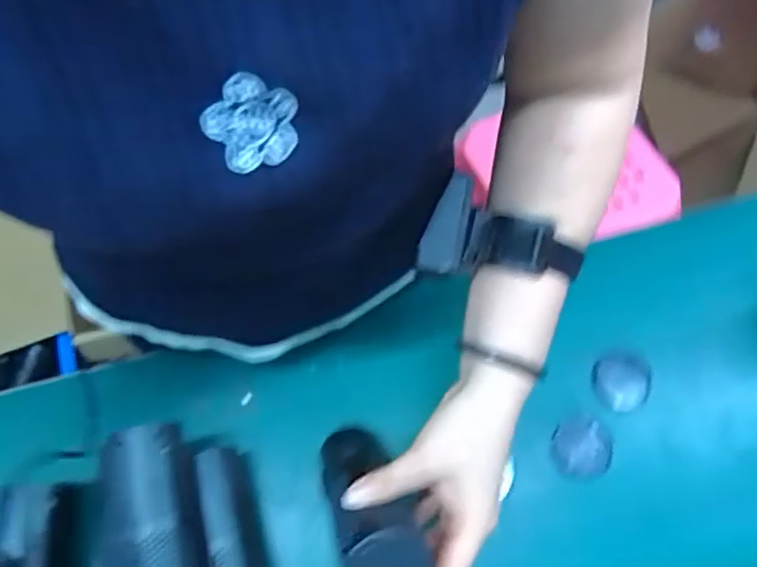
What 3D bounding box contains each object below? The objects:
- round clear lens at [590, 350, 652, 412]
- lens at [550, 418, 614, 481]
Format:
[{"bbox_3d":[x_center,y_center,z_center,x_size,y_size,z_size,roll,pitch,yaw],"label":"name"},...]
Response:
[{"bbox_3d":[0.224,0.091,0.530,0.057,0.006,0.056,0,67,1],"label":"round clear lens"},{"bbox_3d":[0.176,0.143,0.503,0.052,0.004,0.050,0,67,1],"label":"lens"}]

